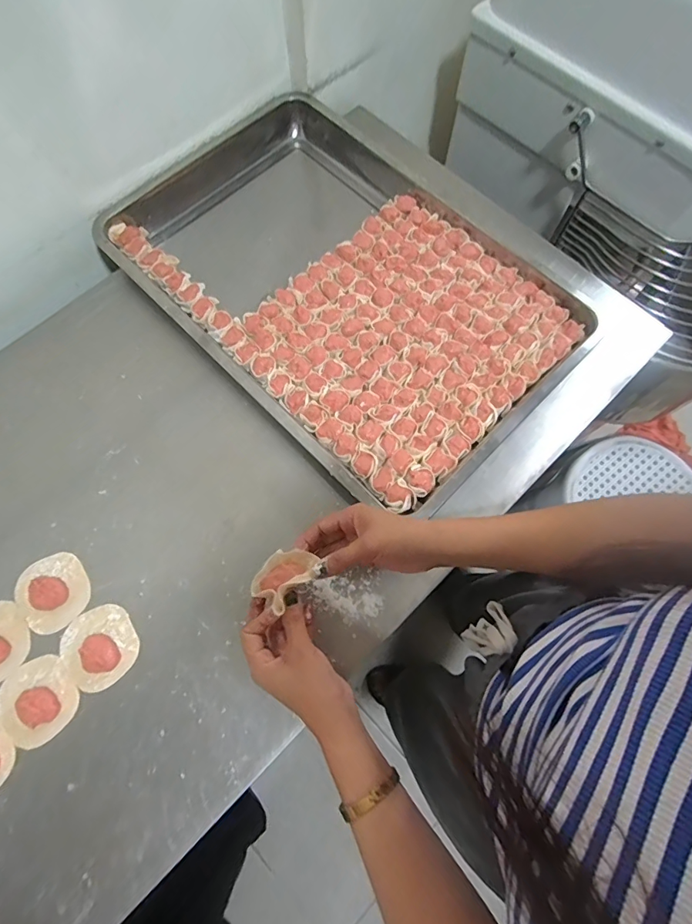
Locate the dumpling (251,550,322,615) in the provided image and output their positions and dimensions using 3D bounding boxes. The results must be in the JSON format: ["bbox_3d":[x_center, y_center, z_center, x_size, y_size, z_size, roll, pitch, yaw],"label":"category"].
[{"bbox_3d":[-0.058,0.106,0.426,0.044,0.026,0.061,39,74,11],"label":"dumpling"}]

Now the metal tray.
[{"bbox_3d":[-0.018,-0.243,0.614,0.390,0.054,0.612,-43,77,-13],"label":"metal tray"}]

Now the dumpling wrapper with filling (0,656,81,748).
[{"bbox_3d":[-0.321,0.246,0.462,0.072,0.022,0.078,-37,76,-13],"label":"dumpling wrapper with filling"}]

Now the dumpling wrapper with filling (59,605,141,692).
[{"bbox_3d":[-0.265,0.196,0.479,0.077,0.020,0.078,-35,75,-13],"label":"dumpling wrapper with filling"}]

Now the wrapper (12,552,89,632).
[{"bbox_3d":[-0.327,0.141,0.498,0.075,0.022,0.080,1,71,-2],"label":"wrapper"}]

